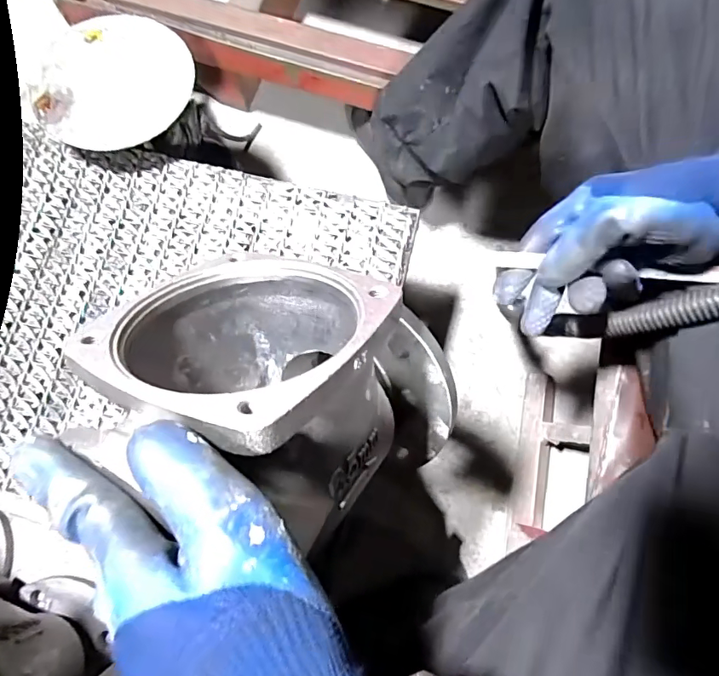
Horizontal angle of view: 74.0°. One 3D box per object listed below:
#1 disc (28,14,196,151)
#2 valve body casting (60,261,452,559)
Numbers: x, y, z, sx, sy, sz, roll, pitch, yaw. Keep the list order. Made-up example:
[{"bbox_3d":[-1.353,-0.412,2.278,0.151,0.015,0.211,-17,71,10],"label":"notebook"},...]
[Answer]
[{"bbox_3d":[-0.264,-0.275,0.508,0.164,0.015,0.156,0,75,1],"label":"disc"},{"bbox_3d":[-0.056,0.047,0.309,0.159,0.160,0.185,15,38,35],"label":"valve body casting"}]

